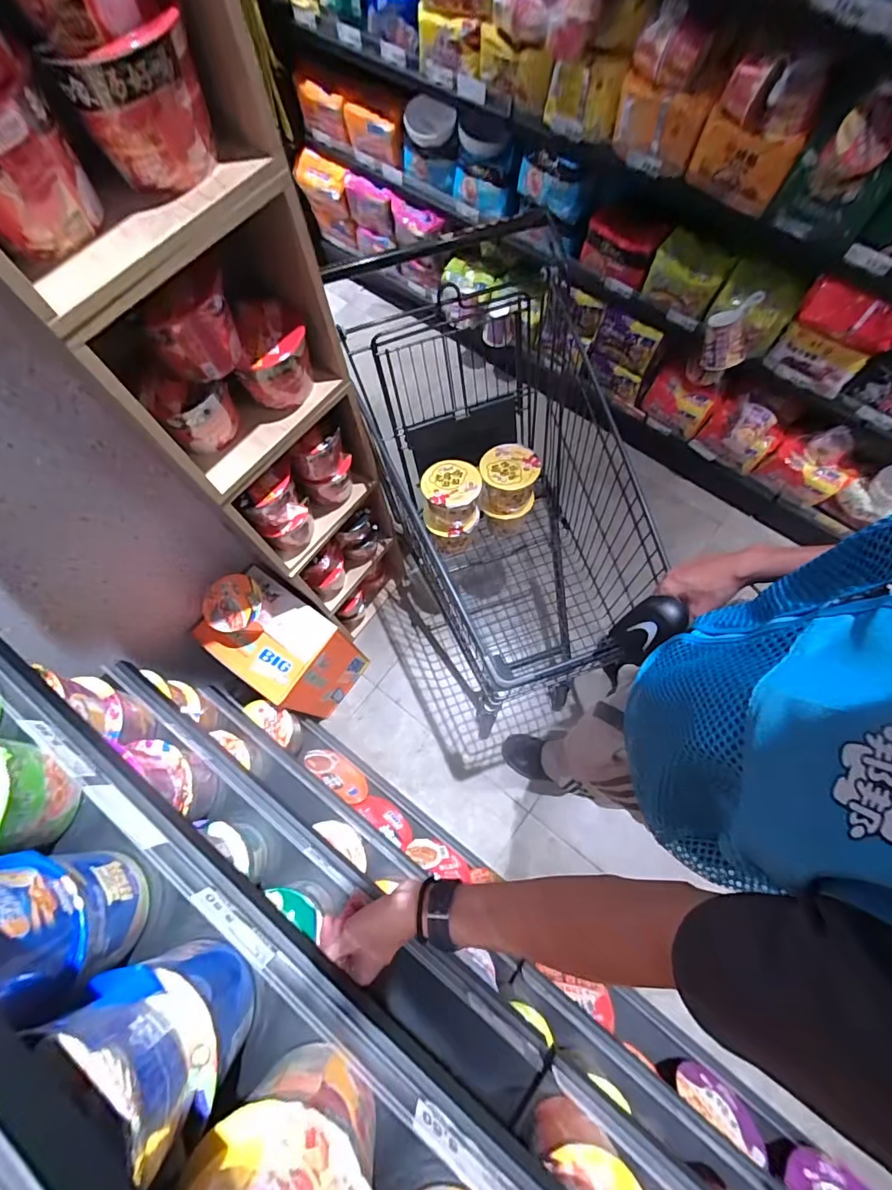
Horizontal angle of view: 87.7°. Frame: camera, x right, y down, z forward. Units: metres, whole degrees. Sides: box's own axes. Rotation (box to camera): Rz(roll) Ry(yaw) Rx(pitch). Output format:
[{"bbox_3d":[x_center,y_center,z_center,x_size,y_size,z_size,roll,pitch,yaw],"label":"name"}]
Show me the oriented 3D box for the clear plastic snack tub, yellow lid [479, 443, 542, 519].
[{"bbox_3d":[0.143,-0.260,1.070,0.125,0.122,0.134,0,71,2],"label":"clear plastic snack tub, yellow lid"}]

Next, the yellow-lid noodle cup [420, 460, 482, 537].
[{"bbox_3d":[0.012,-0.220,1.060,0.128,0.110,0.144,2,71,3],"label":"yellow-lid noodle cup"}]

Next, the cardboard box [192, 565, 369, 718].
[{"bbox_3d":[-0.414,0.156,1.291,0.264,0.429,0.236,35,76,13],"label":"cardboard box"}]

